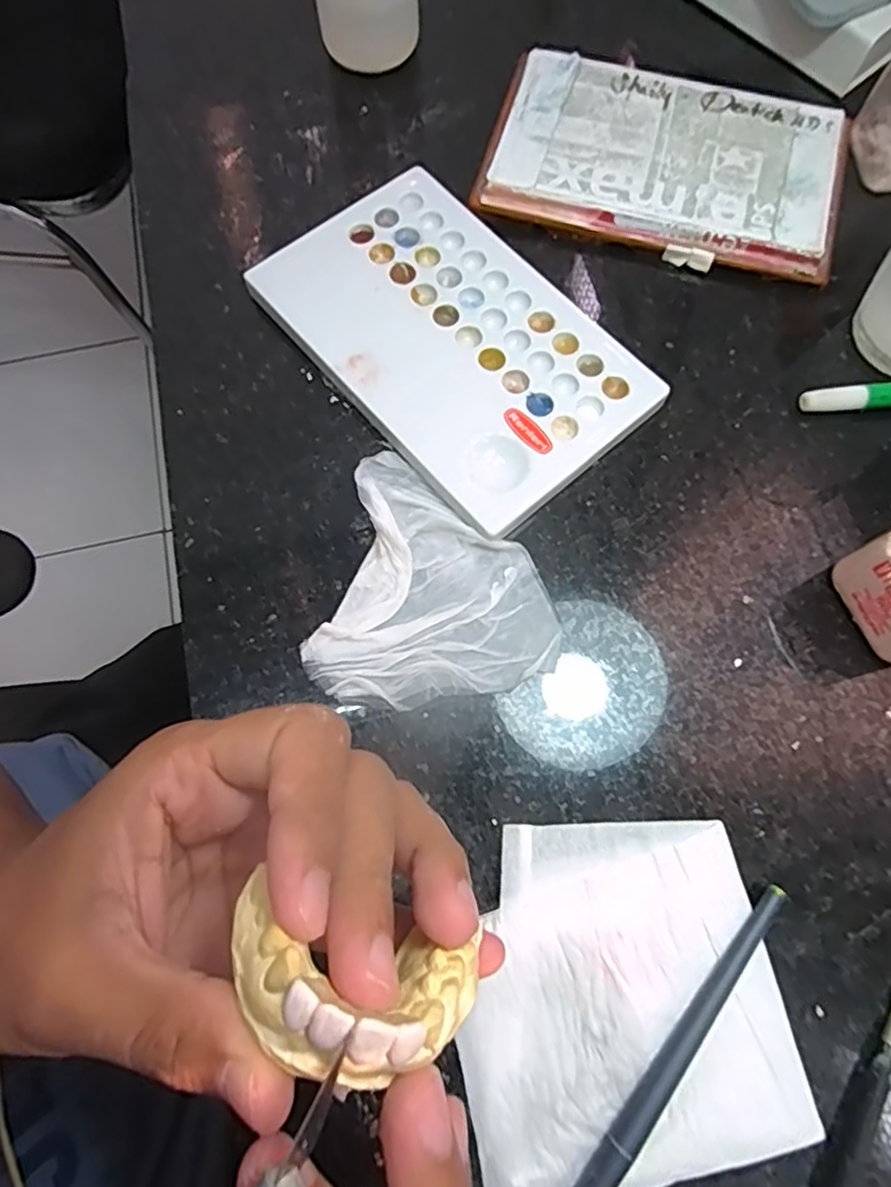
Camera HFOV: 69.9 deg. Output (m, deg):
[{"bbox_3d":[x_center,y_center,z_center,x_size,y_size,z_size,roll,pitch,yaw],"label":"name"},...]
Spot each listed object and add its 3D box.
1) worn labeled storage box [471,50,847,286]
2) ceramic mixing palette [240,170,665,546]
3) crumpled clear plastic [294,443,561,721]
[{"bbox_3d":[0.097,-0.190,0.282,0.149,0.016,0.090,16,73,5],"label":"worn labeled storage box"},{"bbox_3d":[0.002,-0.101,0.257,0.093,0.013,0.152,-40,76,-11],"label":"ceramic mixing palette"},{"bbox_3d":[-0.001,-0.002,0.227,0.083,0.010,0.090,8,73,3],"label":"crumpled clear plastic"}]

